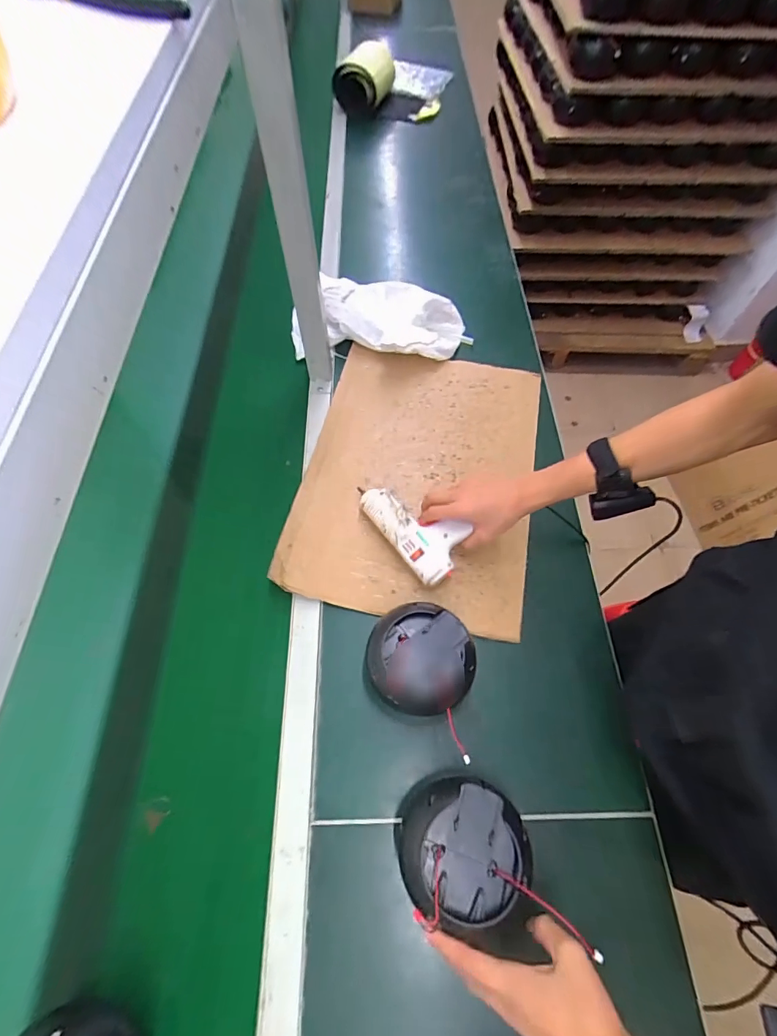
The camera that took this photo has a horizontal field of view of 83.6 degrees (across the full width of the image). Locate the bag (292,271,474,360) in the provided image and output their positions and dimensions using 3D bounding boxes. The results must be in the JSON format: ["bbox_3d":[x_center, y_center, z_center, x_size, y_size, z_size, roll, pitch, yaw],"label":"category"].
[{"bbox_3d":[-0.005,-0.372,0.824,0.303,0.074,0.183,15,65,7],"label":"bag"}]

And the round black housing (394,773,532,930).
[{"bbox_3d":[0.074,0.342,0.462,0.125,0.095,0.112,-13,65,-7],"label":"round black housing"}]

